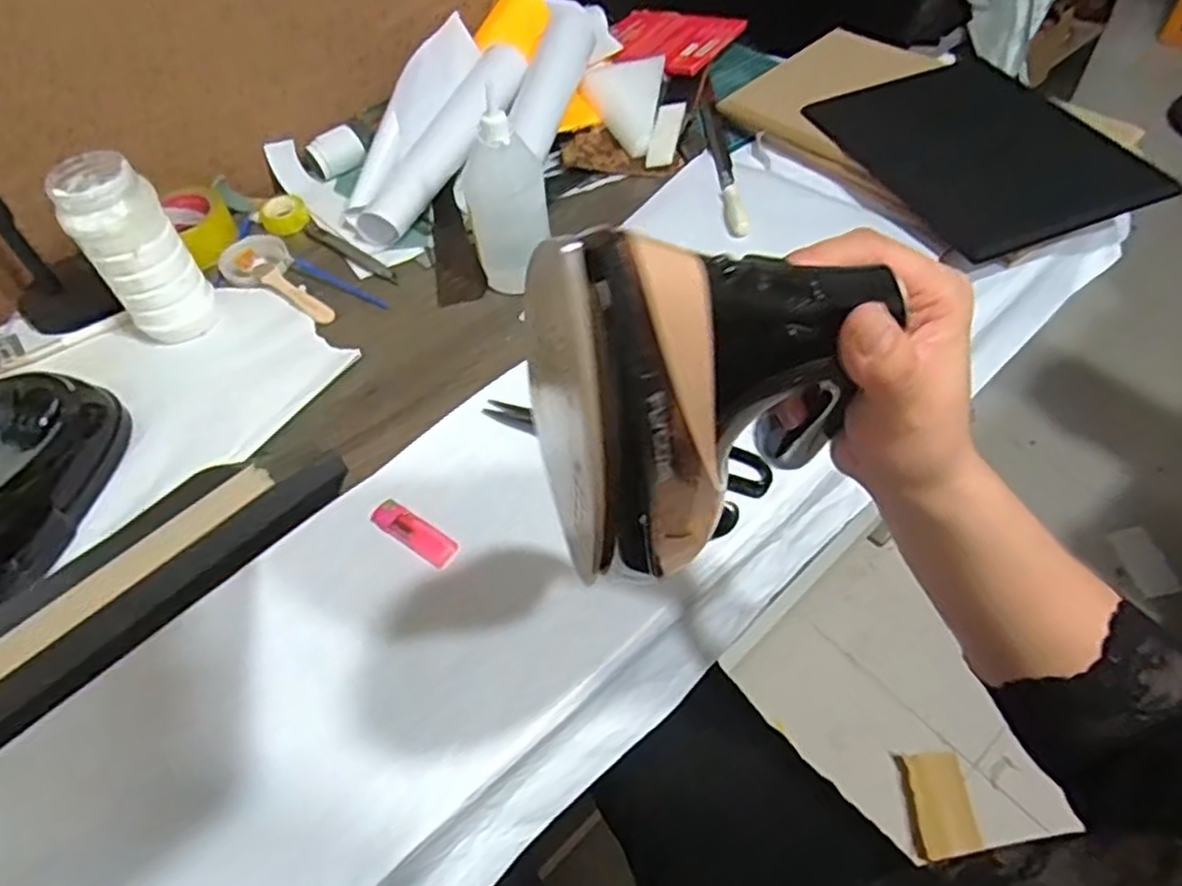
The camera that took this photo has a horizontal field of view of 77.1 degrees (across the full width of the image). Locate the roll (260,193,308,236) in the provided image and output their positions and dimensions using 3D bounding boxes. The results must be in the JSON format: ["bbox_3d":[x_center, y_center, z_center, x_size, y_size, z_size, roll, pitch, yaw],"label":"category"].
[{"bbox_3d":[-0.354,-0.265,0.855,0.053,0.017,0.060,-27,56,-18],"label":"roll"}]

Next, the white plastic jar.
[{"bbox_3d":[-0.423,-0.178,0.697,0.075,0.164,0.072,-28,57,-18],"label":"white plastic jar"}]

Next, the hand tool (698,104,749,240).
[{"bbox_3d":[0.152,-0.331,0.855,0.021,0.018,0.276,-1,52,0],"label":"hand tool"}]

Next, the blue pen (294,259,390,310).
[{"bbox_3d":[-0.261,-0.168,0.774,0.133,0.004,0.012,26,57,20],"label":"blue pen"}]

